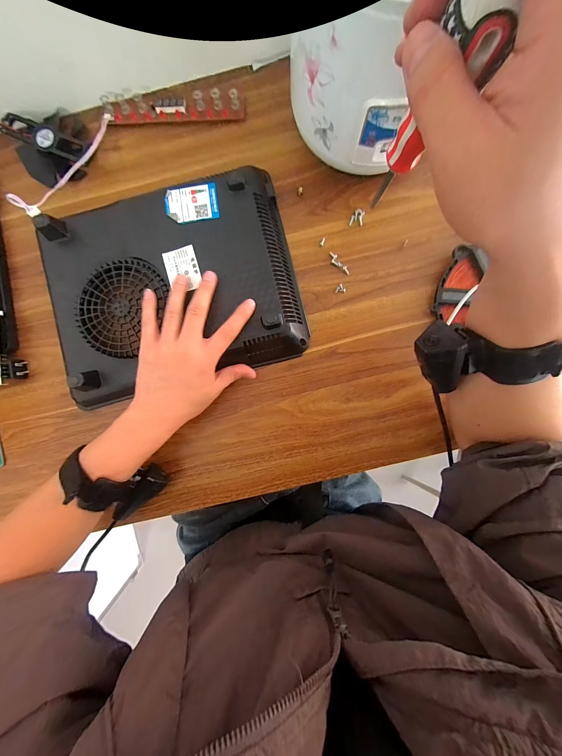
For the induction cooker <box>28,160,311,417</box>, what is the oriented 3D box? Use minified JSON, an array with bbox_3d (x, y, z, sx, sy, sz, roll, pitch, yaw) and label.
[{"bbox_3d":[-0.142,-0.119,0.340,0.321,0.048,0.245,-14,87,1],"label":"induction cooker"}]

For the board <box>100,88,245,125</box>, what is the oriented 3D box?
[{"bbox_3d":[-0.151,-0.381,0.366,0.196,0.019,0.030,-2,88,1],"label":"board"}]

